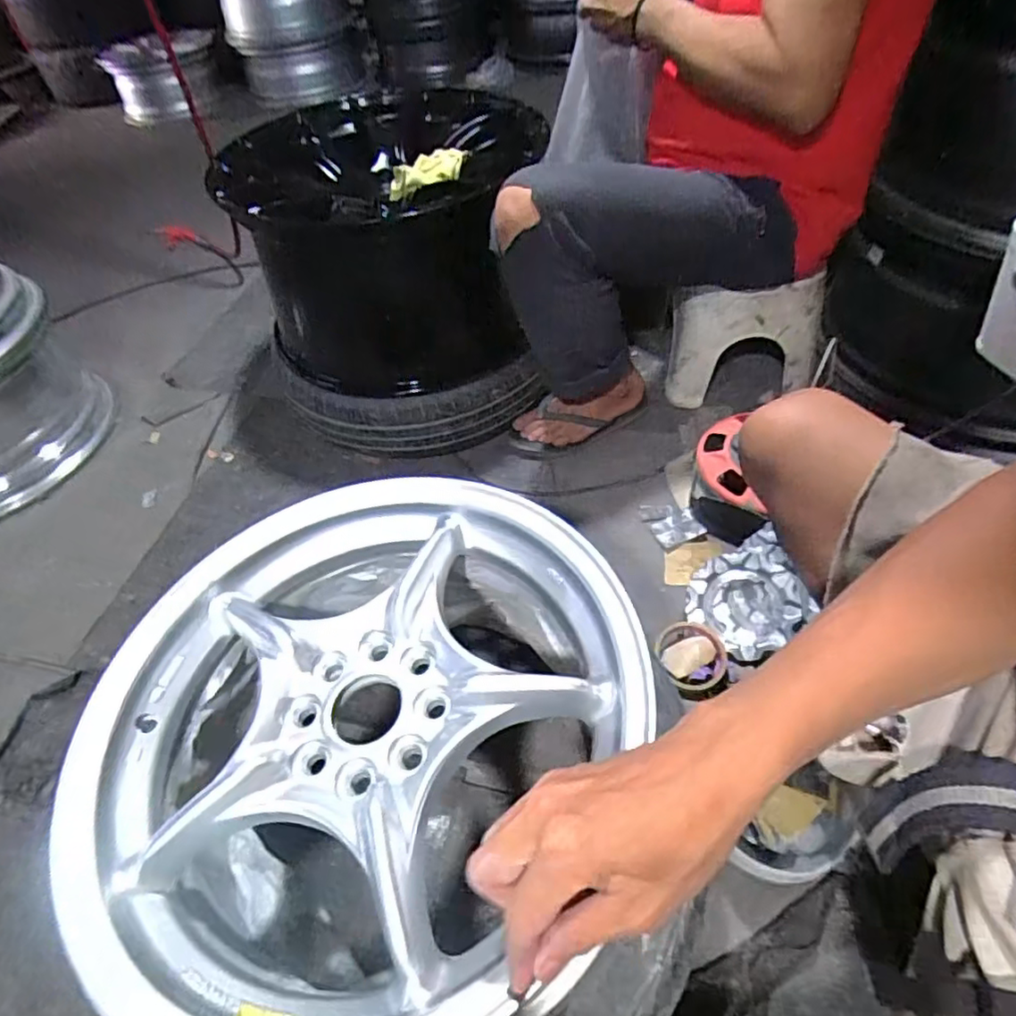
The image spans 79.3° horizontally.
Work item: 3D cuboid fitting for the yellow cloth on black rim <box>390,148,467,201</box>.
[{"bbox_3d":[-0.116,-0.474,0.868,0.119,0.039,0.037,-17,51,12],"label":"yellow cloth on black rim"}]

